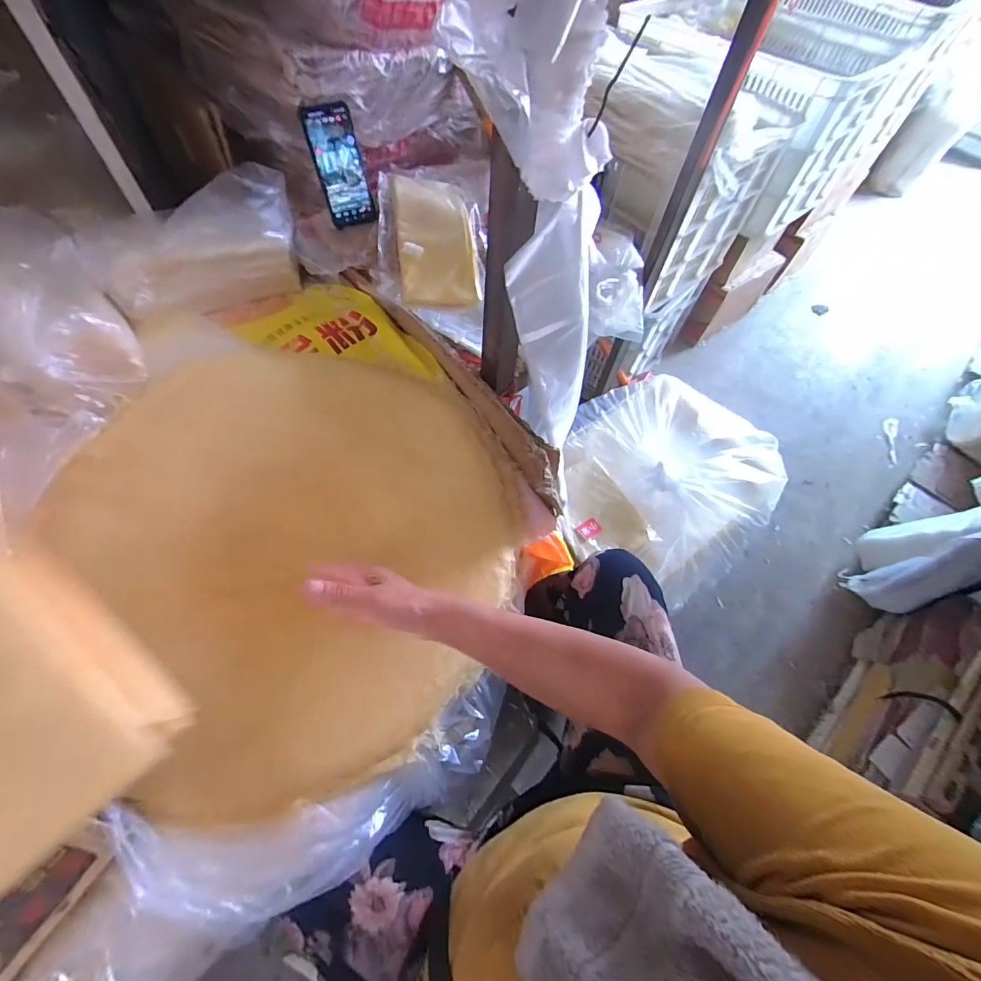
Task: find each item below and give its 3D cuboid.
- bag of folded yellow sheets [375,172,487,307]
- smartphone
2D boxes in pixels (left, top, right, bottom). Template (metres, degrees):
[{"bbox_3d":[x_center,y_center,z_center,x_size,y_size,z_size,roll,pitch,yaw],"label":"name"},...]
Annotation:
[{"bbox_3d":[-0.099,-0.418,0.706,0.157,0.052,0.285,-2,62,-6],"label":"bag of folded yellow sheets"},{"bbox_3d":[-0.239,-0.517,0.700,0.074,0.159,0.017,-27,47,-17],"label":"smartphone"}]

